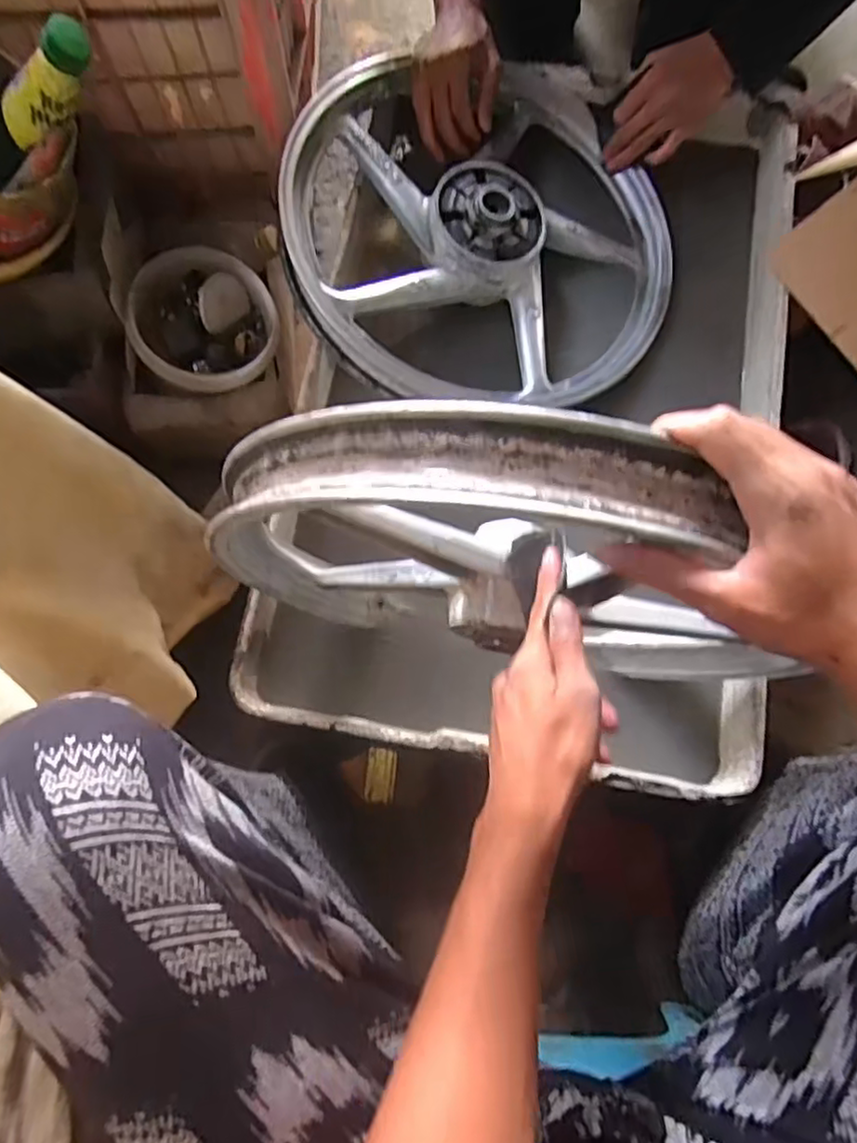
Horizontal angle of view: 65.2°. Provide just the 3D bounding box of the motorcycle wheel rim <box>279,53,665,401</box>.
[{"bbox_3d":[0.065,-0.394,0.755,0.434,0.100,0.411,-4,77,-1],"label":"motorcycle wheel rim"}]

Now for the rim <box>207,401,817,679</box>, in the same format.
[{"bbox_3d":[0.026,0.003,0.490,0.356,0.392,0.068,10,77,2],"label":"rim"}]

